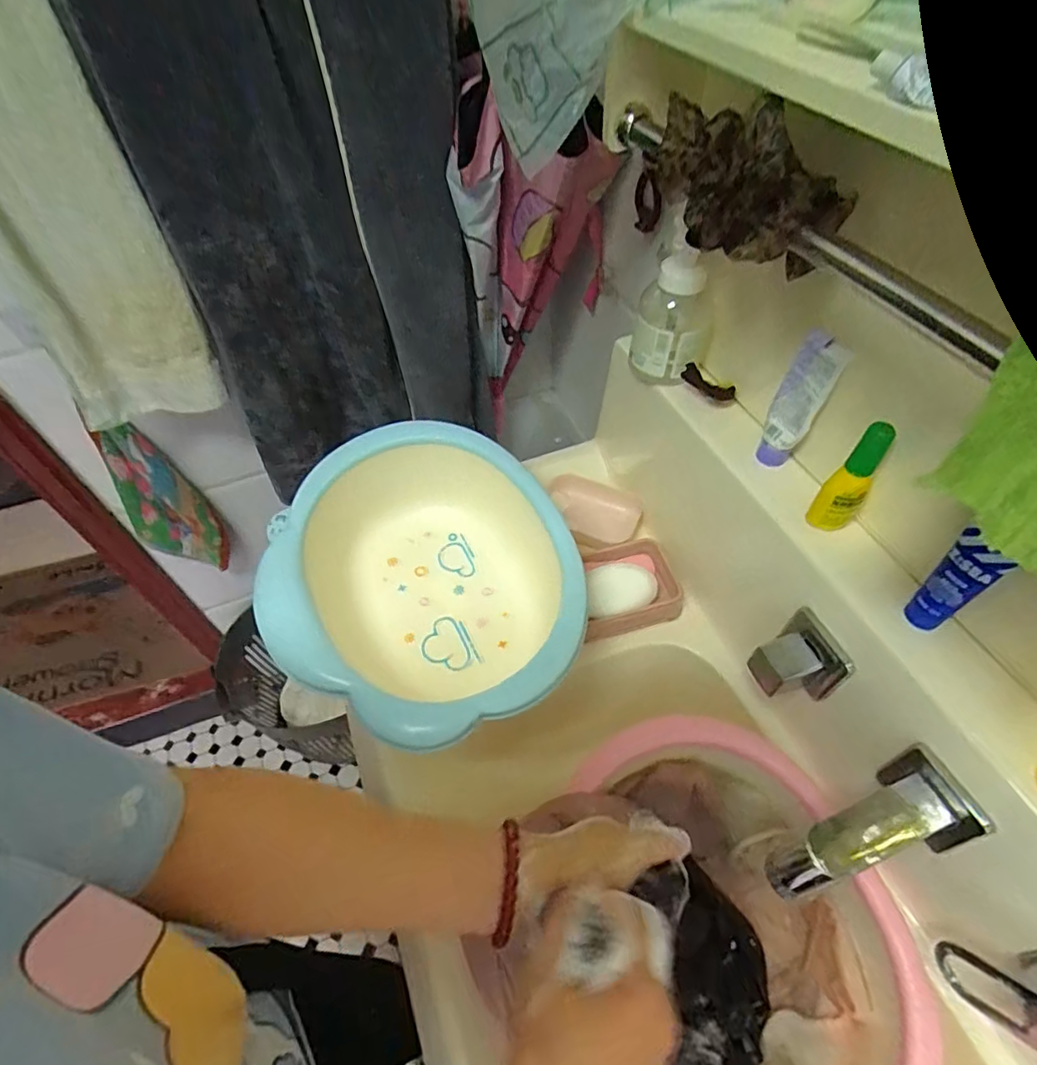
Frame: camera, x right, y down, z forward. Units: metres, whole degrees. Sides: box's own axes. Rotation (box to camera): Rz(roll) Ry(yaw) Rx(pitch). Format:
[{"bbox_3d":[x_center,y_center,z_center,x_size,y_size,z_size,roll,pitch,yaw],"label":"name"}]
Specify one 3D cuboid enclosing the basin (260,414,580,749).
[{"bbox_3d":[-0.095,0.055,0.575,0.272,0.136,0.313,-19,54,-11],"label":"basin"}]

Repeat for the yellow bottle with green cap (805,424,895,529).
[{"bbox_3d":[0.243,-0.038,0.433,0.029,0.095,0.021,33,61,26],"label":"yellow bottle with green cap"}]

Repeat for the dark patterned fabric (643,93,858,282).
[{"bbox_3d":[0.142,-0.208,0.361,0.044,0.074,0.116,-34,58,-21],"label":"dark patterned fabric"}]

